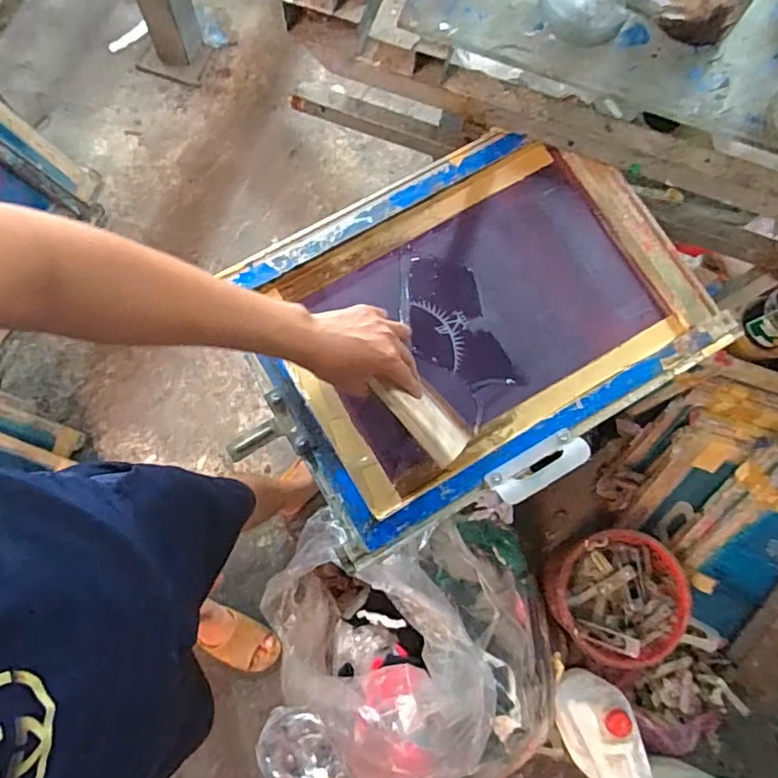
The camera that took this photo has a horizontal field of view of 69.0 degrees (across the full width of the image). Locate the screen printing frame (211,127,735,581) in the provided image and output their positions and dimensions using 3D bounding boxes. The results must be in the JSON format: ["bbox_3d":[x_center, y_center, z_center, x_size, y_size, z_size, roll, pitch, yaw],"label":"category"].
[{"bbox_3d":[0.097,-0.092,0.711,0.521,0.043,0.384,-29,80,-6],"label":"screen printing frame"}]

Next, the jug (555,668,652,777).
[{"bbox_3d":[0.417,0.687,1.120,0.107,0.222,0.193,-15,77,-8],"label":"jug"}]

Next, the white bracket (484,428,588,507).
[{"bbox_3d":[0.176,0.092,0.664,0.118,0.013,0.055,-28,37,-7],"label":"white bracket"}]

